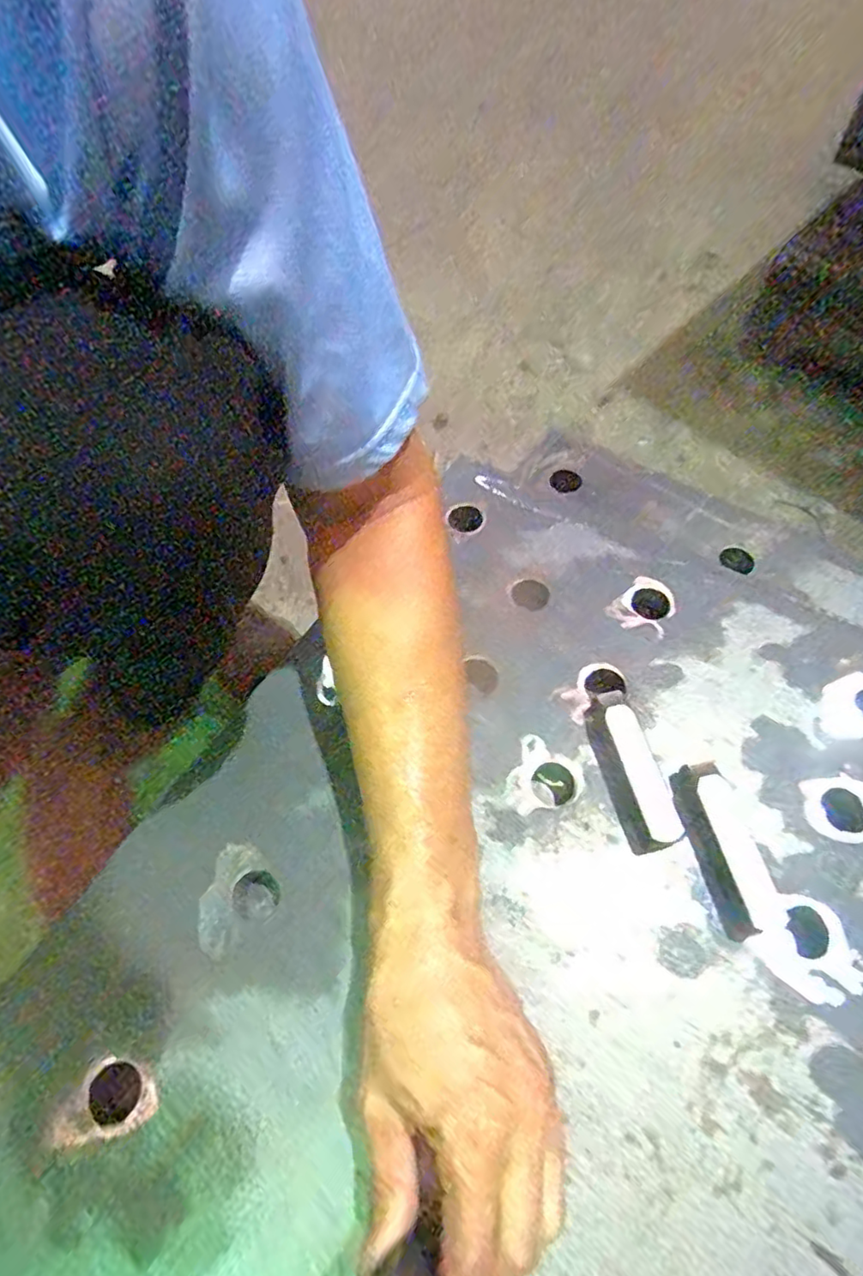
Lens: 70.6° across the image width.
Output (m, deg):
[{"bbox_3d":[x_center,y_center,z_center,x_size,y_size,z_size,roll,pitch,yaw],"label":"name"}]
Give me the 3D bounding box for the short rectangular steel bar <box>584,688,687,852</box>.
[{"bbox_3d":[0.108,0.072,0.334,0.025,0.020,0.084,-13,60,-4],"label":"short rectangular steel bar"}]

